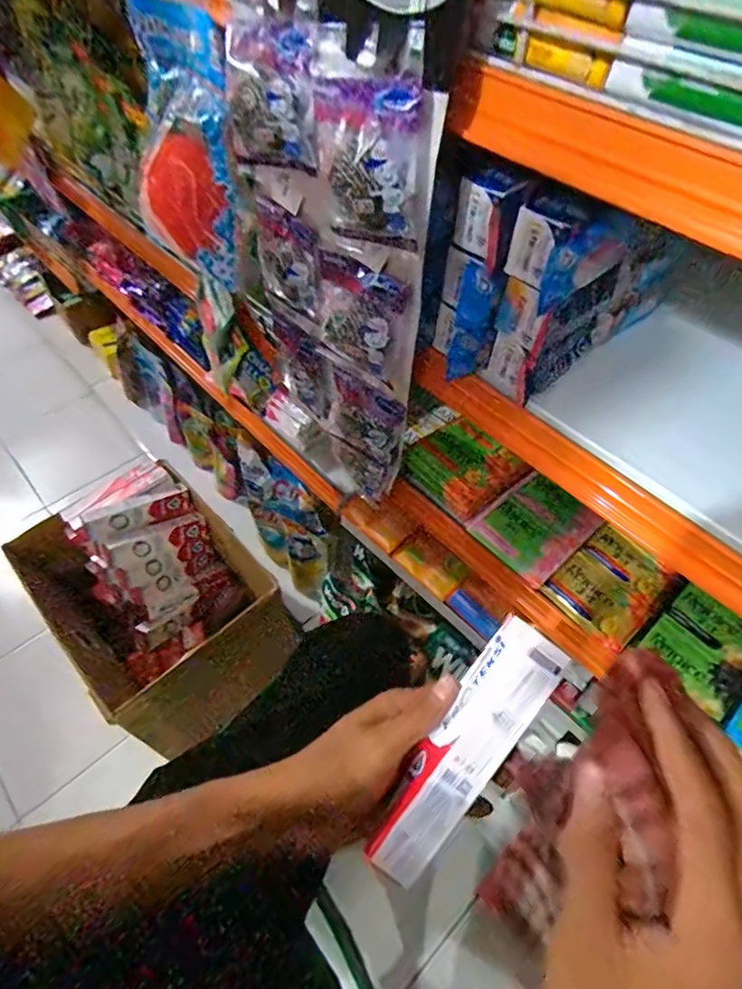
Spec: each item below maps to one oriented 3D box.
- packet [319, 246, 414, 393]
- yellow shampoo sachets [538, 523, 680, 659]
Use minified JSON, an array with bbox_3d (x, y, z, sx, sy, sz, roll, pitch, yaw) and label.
[{"bbox_3d":[-0.013,-0.147,0.433,0.087,0.082,0.025,34,60,20],"label":"packet"},{"bbox_3d":[0.246,0.093,0.535,0.122,0.012,0.091,-37,63,-25],"label":"yellow shampoo sachets"}]

